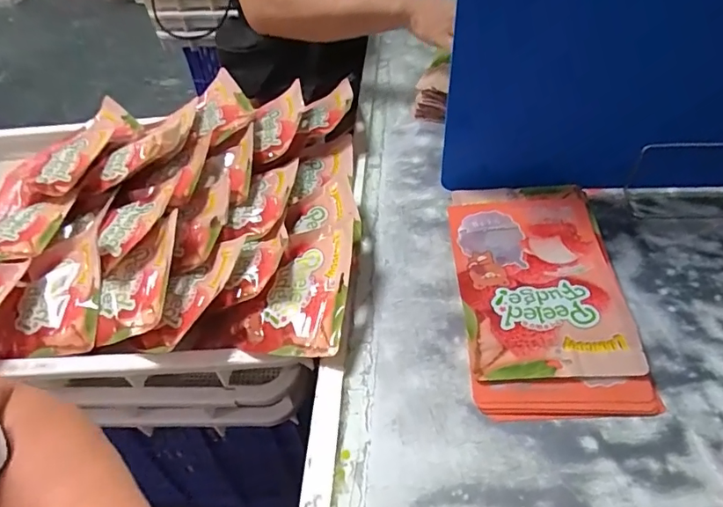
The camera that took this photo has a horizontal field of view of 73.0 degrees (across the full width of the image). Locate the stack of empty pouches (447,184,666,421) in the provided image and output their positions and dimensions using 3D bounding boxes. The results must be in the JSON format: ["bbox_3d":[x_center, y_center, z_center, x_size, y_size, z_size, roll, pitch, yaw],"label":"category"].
[{"bbox_3d":[0.183,0.031,0.514,0.158,0.037,0.279,-2,47,3],"label":"stack of empty pouches"}]

